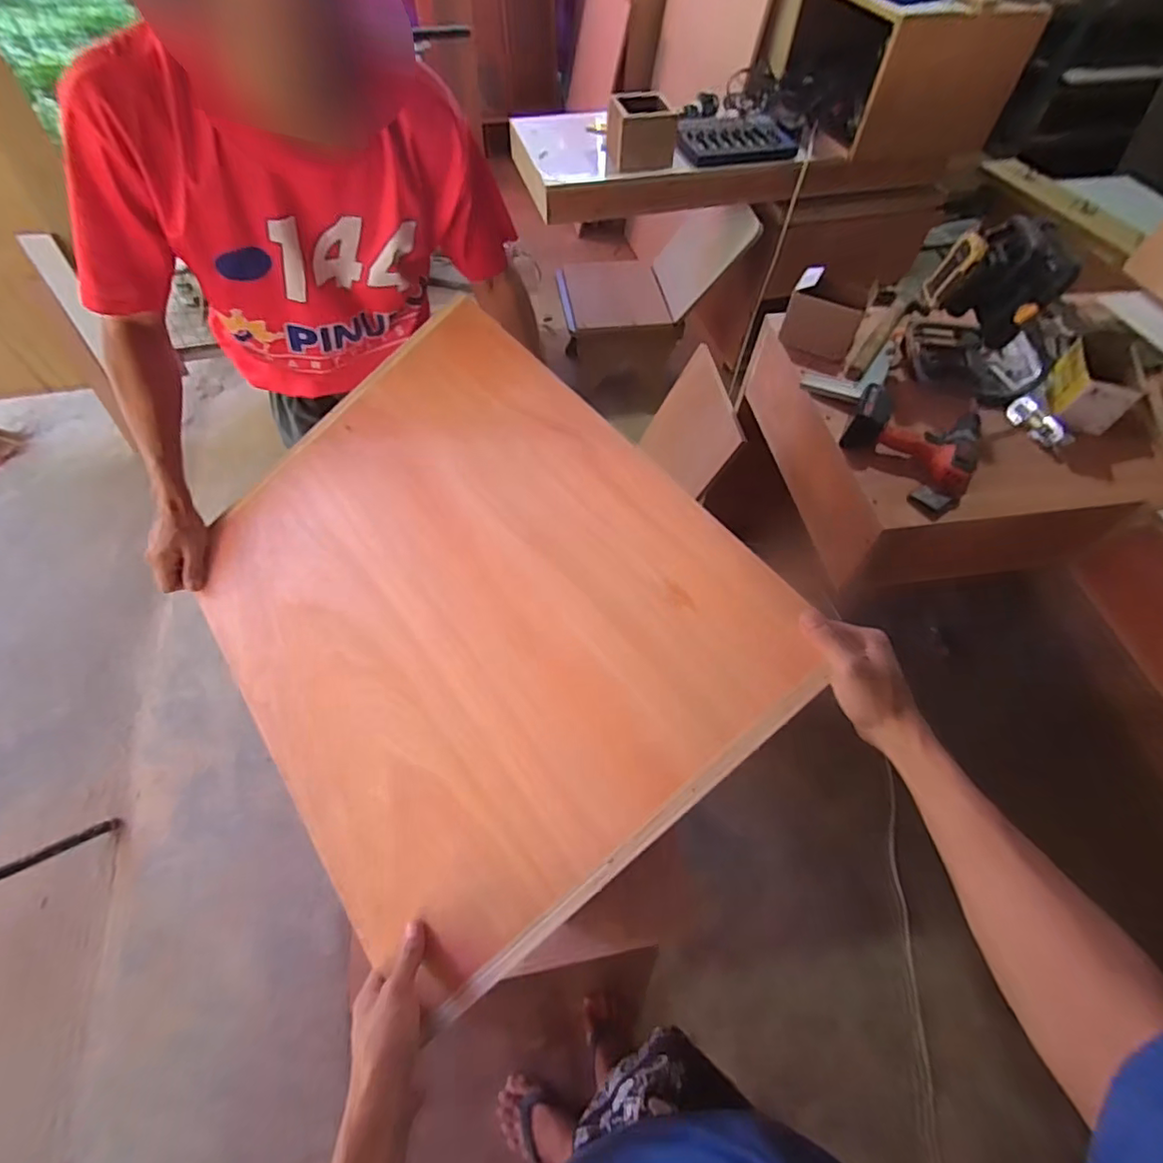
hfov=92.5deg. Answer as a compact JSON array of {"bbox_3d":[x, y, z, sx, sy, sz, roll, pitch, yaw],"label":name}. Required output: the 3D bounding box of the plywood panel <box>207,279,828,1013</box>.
[{"bbox_3d":[-0.157,0.018,0.658,0.551,0.018,0.683,-41,67,2],"label":"plywood panel"}]

